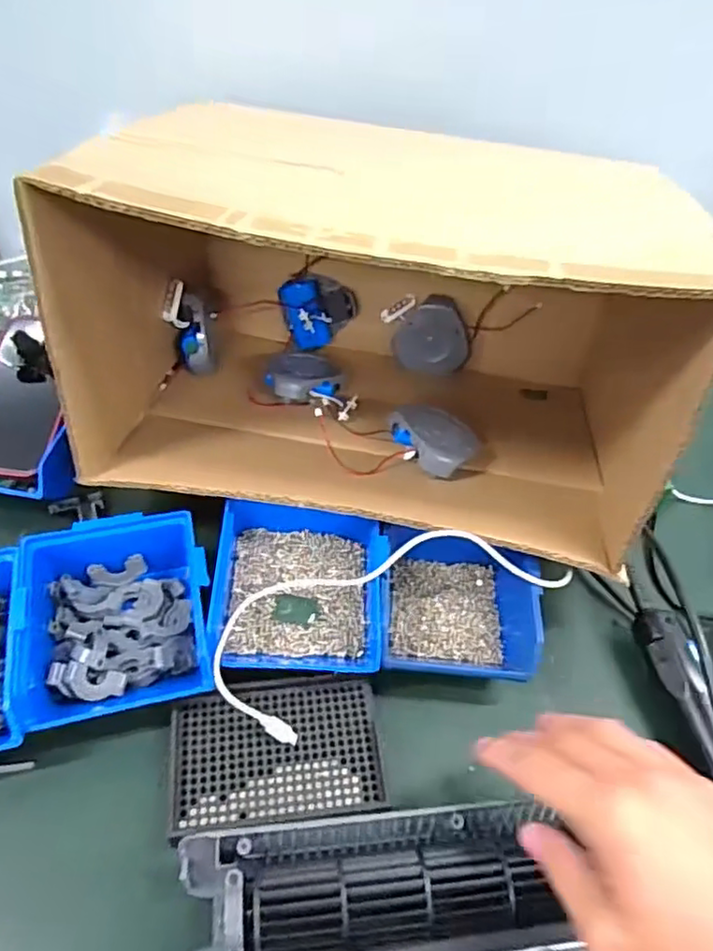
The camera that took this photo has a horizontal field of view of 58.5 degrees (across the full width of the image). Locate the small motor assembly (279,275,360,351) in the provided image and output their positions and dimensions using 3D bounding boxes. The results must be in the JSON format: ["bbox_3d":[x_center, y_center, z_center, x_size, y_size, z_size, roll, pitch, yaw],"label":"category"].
[{"bbox_3d":[-0.038,-0.169,0.660,0.074,0.062,0.049,-21,55,-22],"label":"small motor assembly"}]

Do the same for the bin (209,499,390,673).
[{"bbox_3d":[-0.042,0.077,0.469,0.114,0.049,0.132,3,50,-4],"label":"bin"}]

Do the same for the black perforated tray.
[{"bbox_3d":[-0.051,0.178,0.415,0.133,0.014,0.083,-3,50,-9],"label":"black perforated tray"}]

